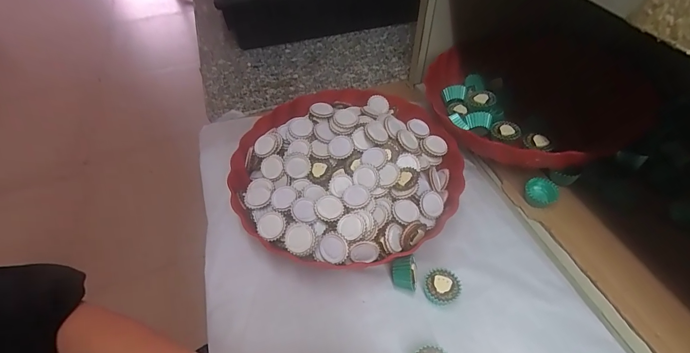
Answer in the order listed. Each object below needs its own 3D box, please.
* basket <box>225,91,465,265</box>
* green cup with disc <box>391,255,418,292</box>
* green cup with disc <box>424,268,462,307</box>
[{"bbox_3d":[0.001,-0.012,0.389,0.243,0.059,0.240,4,50,5],"label":"basket"},{"bbox_3d":[0.056,0.092,0.330,0.025,0.024,0.028,2,50,3],"label":"green cup with disc"},{"bbox_3d":[0.090,0.102,0.325,0.030,0.017,0.029,-1,50,1],"label":"green cup with disc"}]

